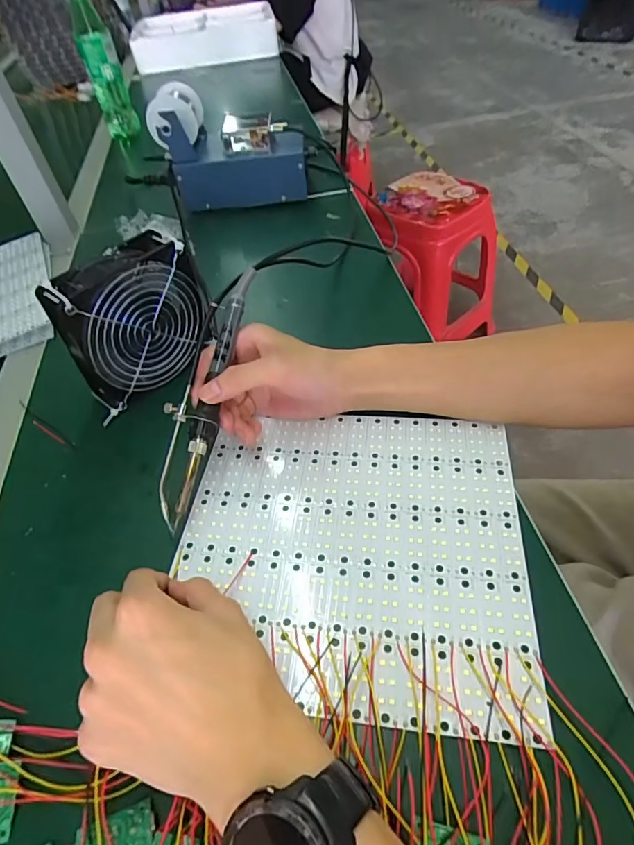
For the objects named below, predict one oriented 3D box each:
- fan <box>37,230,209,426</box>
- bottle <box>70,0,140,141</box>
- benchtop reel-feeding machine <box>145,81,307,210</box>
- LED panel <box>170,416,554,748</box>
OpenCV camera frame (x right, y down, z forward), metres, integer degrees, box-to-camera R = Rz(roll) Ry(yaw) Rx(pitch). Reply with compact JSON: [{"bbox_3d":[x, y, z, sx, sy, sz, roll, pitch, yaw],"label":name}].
[{"bbox_3d":[-0.158,-0.087,0.430,0.055,0.117,0.120,32,58,29],"label":"fan"},{"bbox_3d":[-0.370,-0.621,0.846,0.058,0.246,0.054,-20,49,-12],"label":"bottle"},{"bbox_3d":[-0.117,-0.378,0.677,0.191,0.140,0.102,-5,48,1],"label":"benchtop reel-feeding machine"},{"bbox_3d":[0.022,0.081,0.344,0.233,0.005,0.219,3,49,8],"label":"LED panel"}]

